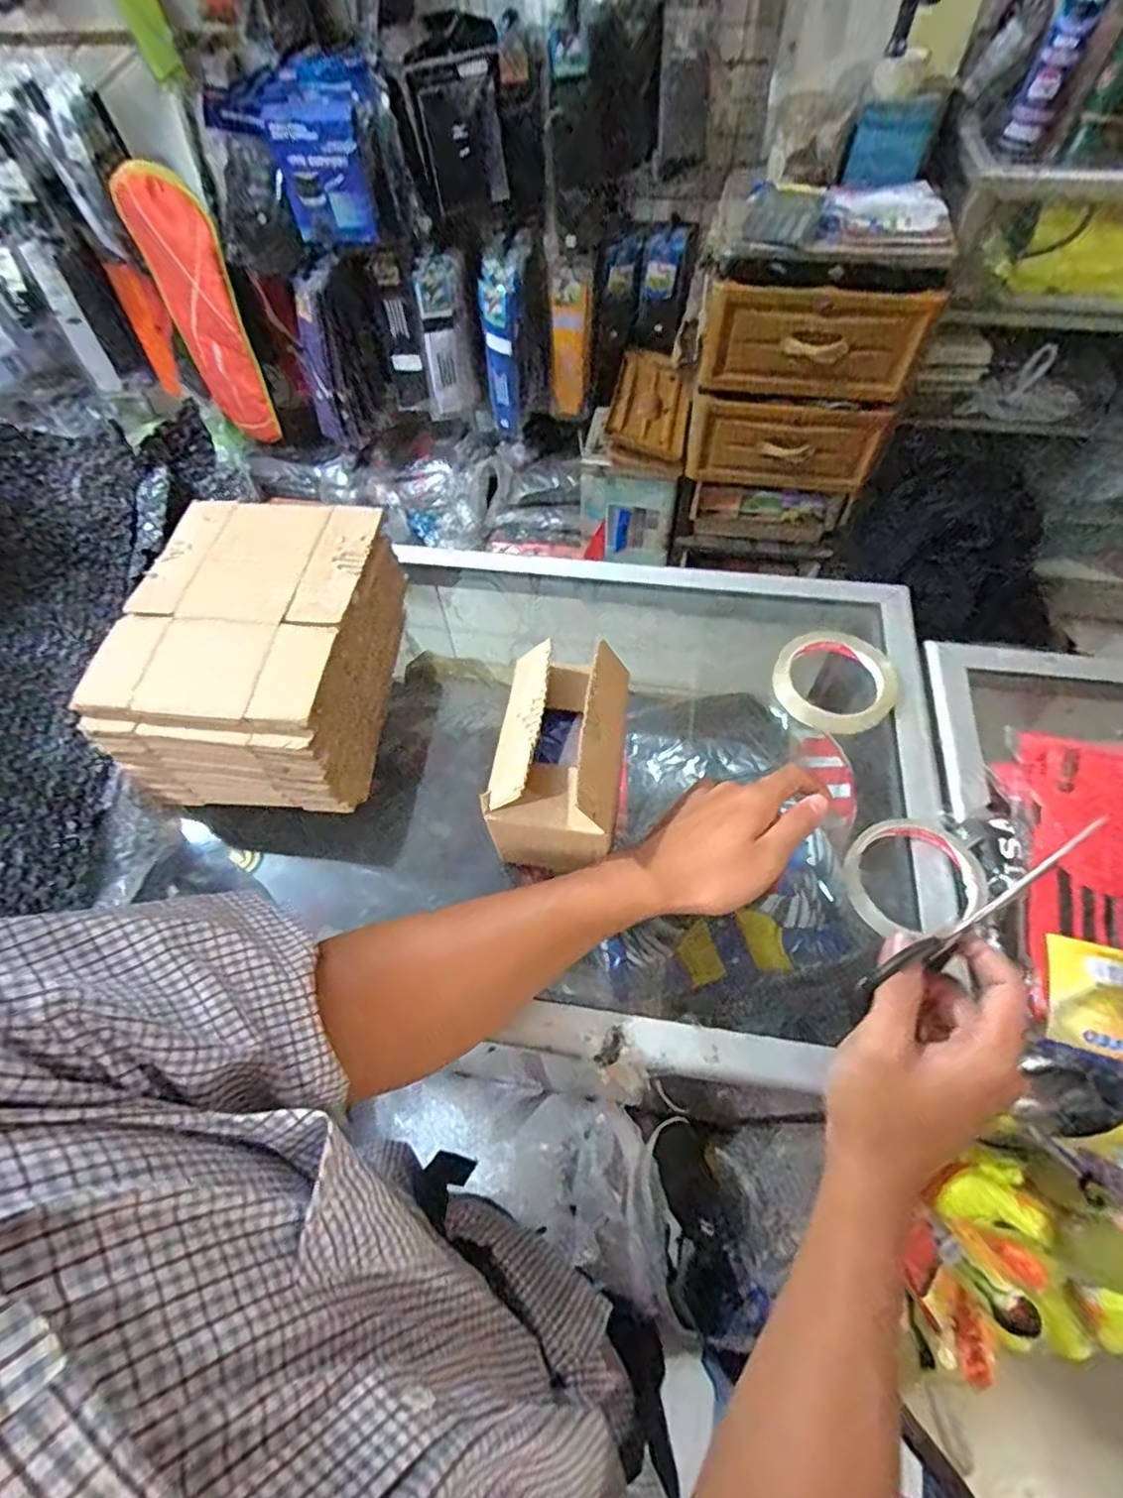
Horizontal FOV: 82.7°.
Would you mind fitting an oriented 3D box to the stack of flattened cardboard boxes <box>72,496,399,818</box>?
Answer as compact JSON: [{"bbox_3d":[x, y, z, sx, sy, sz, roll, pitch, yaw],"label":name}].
[{"bbox_3d":[-0.227,-0.074,0.497,0.162,0.110,0.208,4,60,5],"label":"stack of flattened cardboard boxes"}]

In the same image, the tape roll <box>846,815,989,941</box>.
[{"bbox_3d":[0.249,0.092,0.456,0.084,0.024,0.081,-1,60,2],"label":"tape roll"}]

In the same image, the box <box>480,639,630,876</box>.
[{"bbox_3d":[0.001,0.005,0.442,0.084,0.091,0.129,6,60,5],"label":"box"}]

